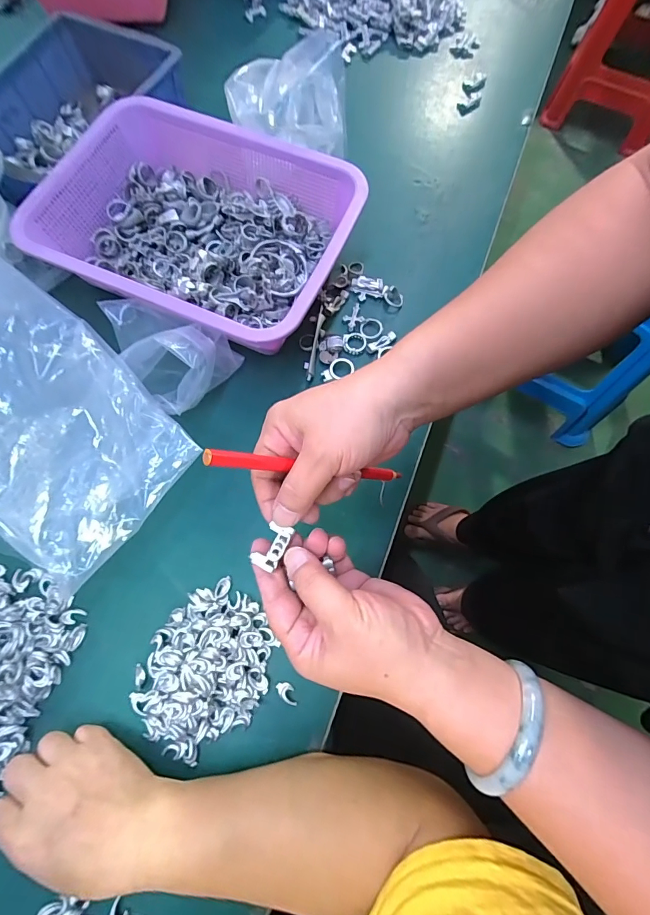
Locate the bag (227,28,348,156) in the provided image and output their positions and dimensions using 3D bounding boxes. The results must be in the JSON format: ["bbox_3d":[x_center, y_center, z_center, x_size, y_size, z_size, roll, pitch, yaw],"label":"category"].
[{"bbox_3d":[-0.041,-0.402,0.467,0.129,0.065,0.147,-4,73,-2],"label":"bag"}]

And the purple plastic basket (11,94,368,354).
[{"bbox_3d":[-0.130,-0.236,0.426,0.300,0.074,0.224,22,74,6],"label":"purple plastic basket"}]

